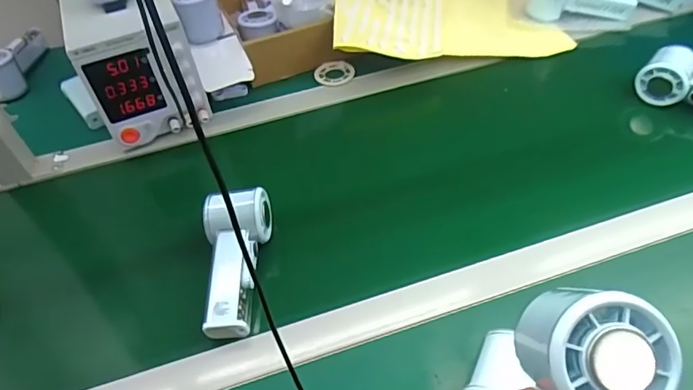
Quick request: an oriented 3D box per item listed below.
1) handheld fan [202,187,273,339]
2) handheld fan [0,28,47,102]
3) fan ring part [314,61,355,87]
[{"bbox_3d":[-0.113,0.064,0.492,0.059,0.044,0.147,-2,62,5],"label":"handheld fan"},{"bbox_3d":[-0.512,-0.215,0.773,0.041,0.063,0.164,-8,47,0],"label":"handheld fan"},{"bbox_3d":[-0.017,-0.176,0.724,0.058,0.009,0.048,-11,47,-3],"label":"fan ring part"}]

